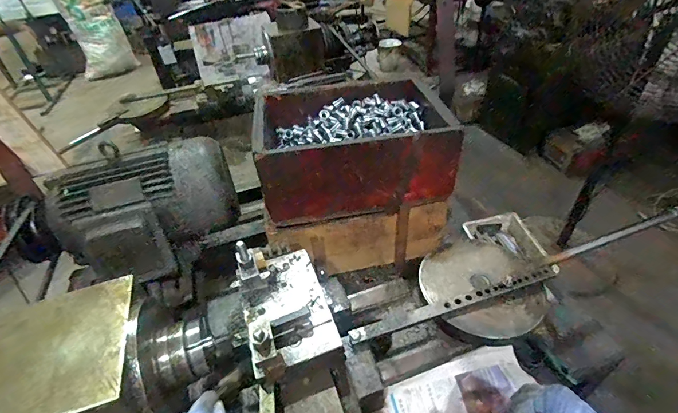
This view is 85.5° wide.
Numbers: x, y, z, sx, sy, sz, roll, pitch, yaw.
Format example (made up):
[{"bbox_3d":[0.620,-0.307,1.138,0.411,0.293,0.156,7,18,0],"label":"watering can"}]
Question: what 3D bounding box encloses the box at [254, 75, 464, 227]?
[{"bbox_3d":[0.024,-0.117,0.713,0.336,0.146,0.229,-9,41,-4],"label":"box"}]

